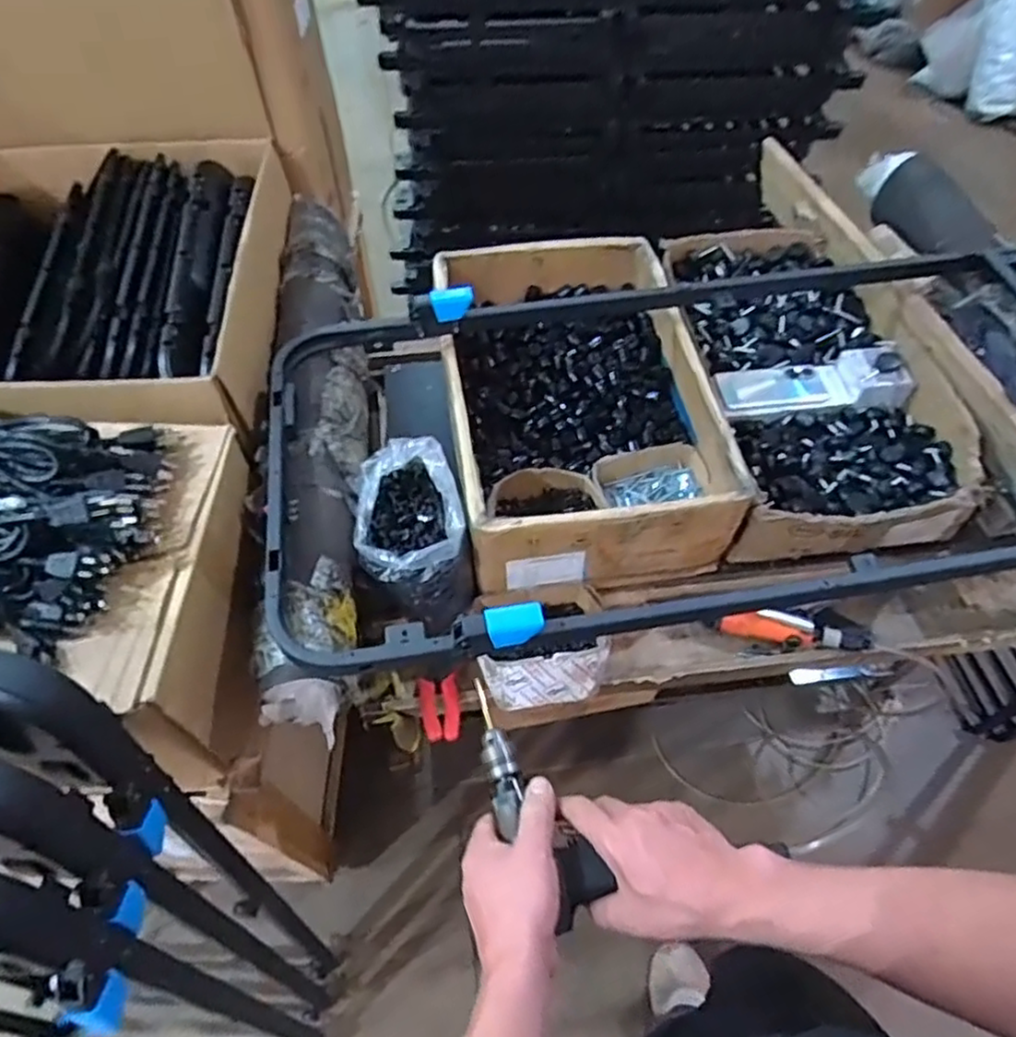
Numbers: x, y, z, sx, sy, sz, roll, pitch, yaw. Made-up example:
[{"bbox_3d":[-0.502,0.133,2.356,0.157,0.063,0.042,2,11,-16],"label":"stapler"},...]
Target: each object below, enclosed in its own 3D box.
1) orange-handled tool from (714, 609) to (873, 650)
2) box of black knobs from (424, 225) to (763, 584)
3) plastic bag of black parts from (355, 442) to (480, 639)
[{"bbox_3d":[0.383,0.152,0.937,0.184,0.038,0.033,9,57,6],"label":"orange-handled tool"},{"bbox_3d":[0.100,-0.182,1.031,0.358,0.160,0.549,-7,56,-4],"label":"box of black knobs"},{"bbox_3d":[-0.121,0.023,0.897,0.136,0.144,0.190,-17,58,-10],"label":"plastic bag of black parts"}]

